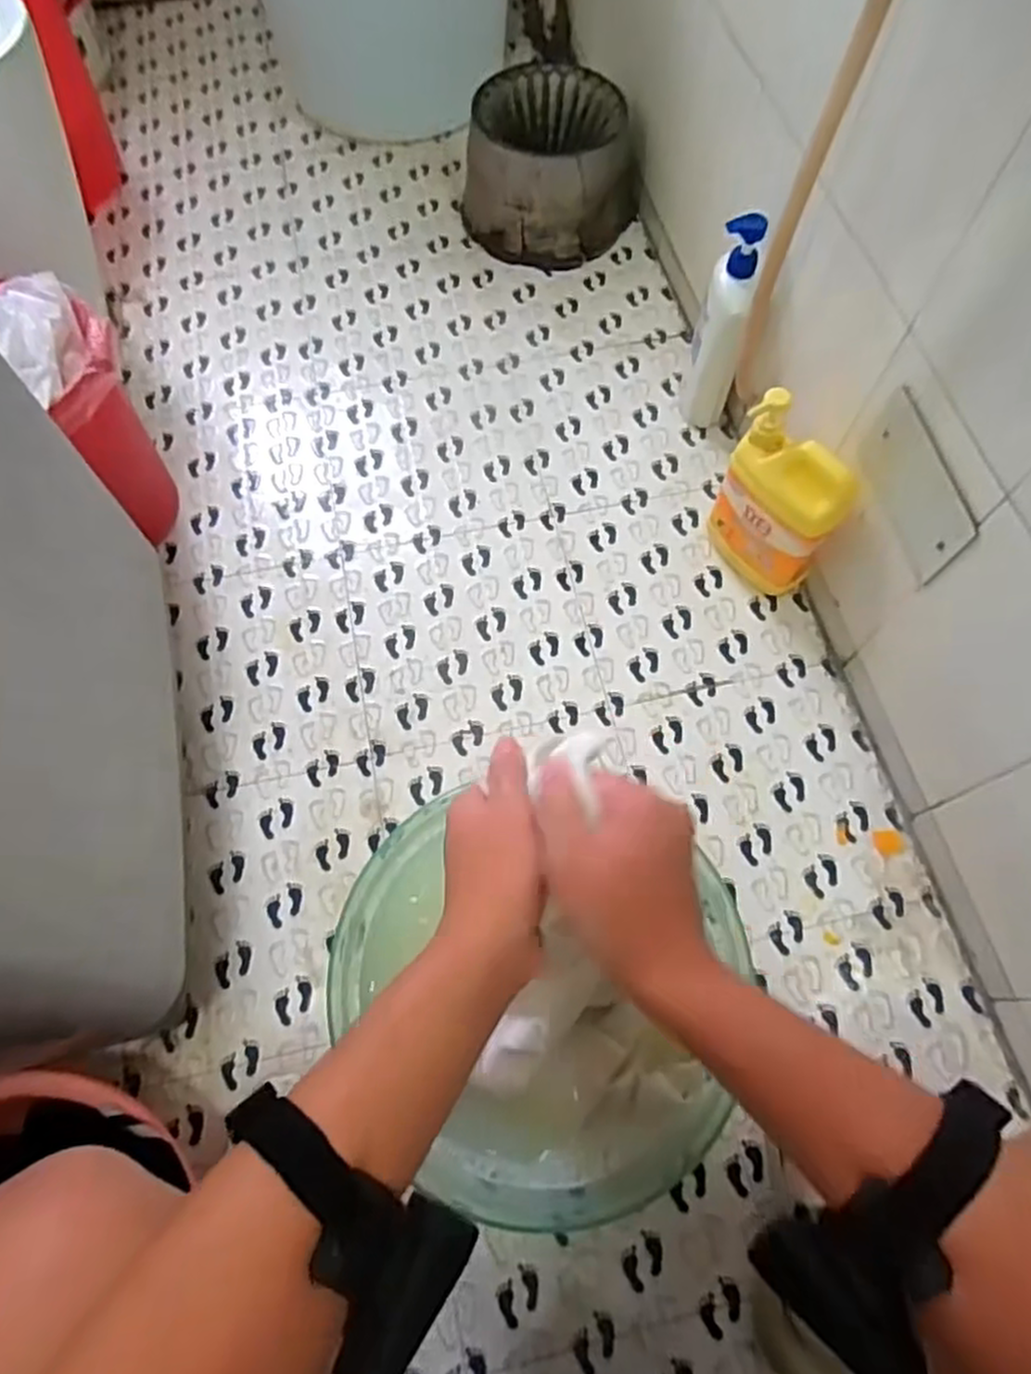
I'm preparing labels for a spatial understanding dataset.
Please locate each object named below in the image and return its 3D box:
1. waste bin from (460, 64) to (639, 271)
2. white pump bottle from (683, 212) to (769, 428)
[{"bbox_3d":[0.056,-0.843,1.202,0.257,0.167,0.237,0,67,0],"label":"waste bin"},{"bbox_3d":[0.276,-0.475,0.979,0.071,0.287,0.083,19,69,8],"label":"white pump bottle"}]

